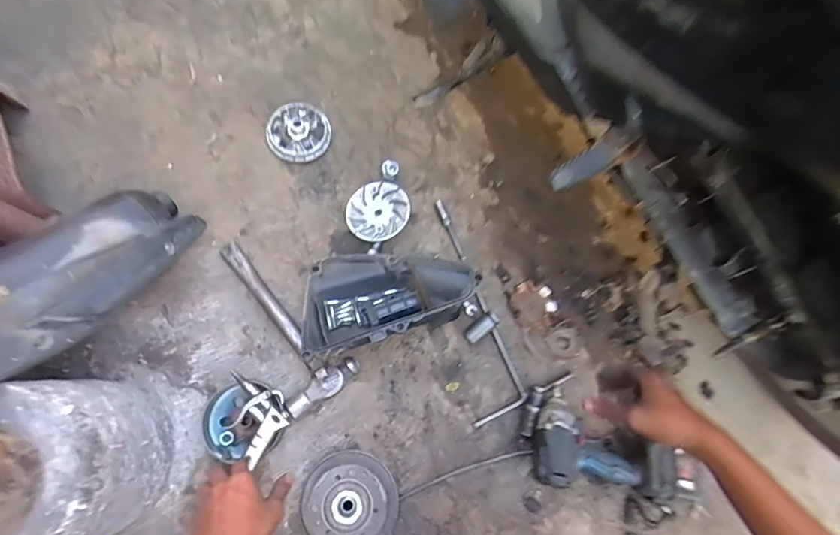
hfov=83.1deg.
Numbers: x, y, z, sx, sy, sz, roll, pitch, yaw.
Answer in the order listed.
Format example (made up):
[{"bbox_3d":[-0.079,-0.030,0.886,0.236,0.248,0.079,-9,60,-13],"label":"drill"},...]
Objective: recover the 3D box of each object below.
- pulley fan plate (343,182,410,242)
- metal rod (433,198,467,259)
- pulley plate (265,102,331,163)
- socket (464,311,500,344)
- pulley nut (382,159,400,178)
[{"bbox_3d":[-0.074,-0.097,0.831,0.109,0.030,0.109,0,77,0],"label":"pulley fan plate"},{"bbox_3d":[0.052,-0.066,0.844,0.016,0.018,0.117,-22,78,-4],"label":"metal rod"},{"bbox_3d":[-0.216,-0.241,0.848,0.107,0.027,0.106,0,77,0],"label":"pulley plate"},{"bbox_3d":[0.103,0.099,0.788,0.060,0.032,0.029,-41,80,-8],"label":"socket"},{"bbox_3d":[-0.053,-0.179,0.863,0.031,0.018,0.037,-21,78,-4],"label":"pulley nut"}]

